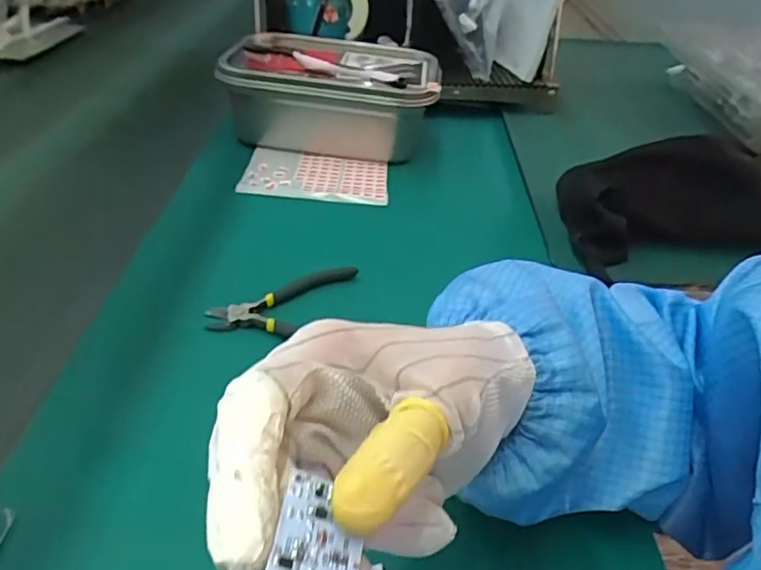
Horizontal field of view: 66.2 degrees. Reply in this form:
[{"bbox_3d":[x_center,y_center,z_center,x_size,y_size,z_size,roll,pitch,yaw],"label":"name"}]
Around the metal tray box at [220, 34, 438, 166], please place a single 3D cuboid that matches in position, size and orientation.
[{"bbox_3d":[-0.053,-0.219,0.684,0.235,0.101,0.153,3,37,1],"label":"metal tray box"}]

